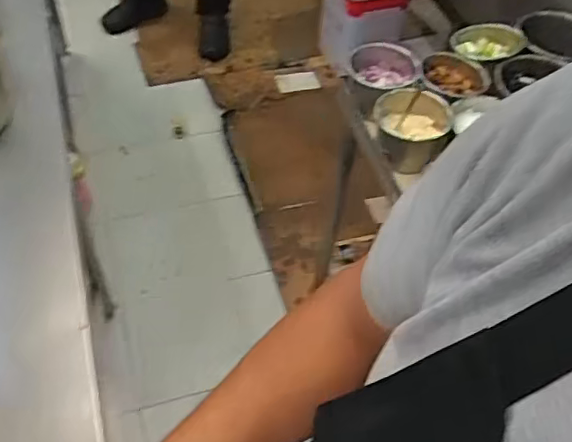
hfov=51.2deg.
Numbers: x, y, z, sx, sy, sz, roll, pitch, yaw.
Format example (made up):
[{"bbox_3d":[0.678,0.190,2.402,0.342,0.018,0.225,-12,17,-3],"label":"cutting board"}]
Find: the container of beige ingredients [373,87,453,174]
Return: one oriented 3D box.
[{"bbox_3d":[0.209,-0.151,1.004,0.127,0.098,0.109,14,52,5],"label":"container of beige ingredients"}]

